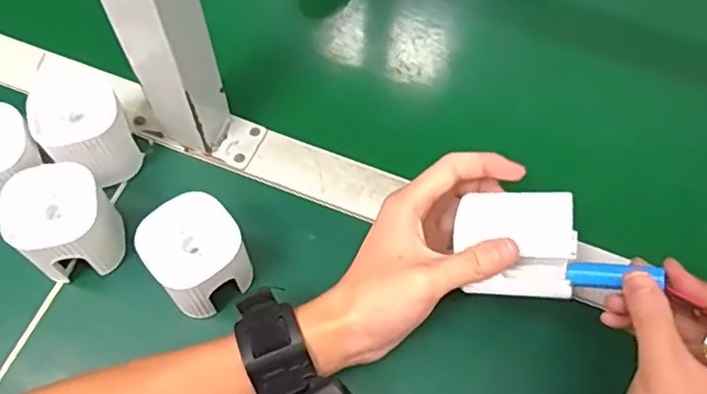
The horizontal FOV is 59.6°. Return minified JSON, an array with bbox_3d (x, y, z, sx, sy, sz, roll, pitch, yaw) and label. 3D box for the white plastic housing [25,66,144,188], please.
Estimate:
[{"bbox_3d":[-0.180,-0.042,0.417,0.062,0.061,0.055,40,67,18],"label":"white plastic housing"}]

